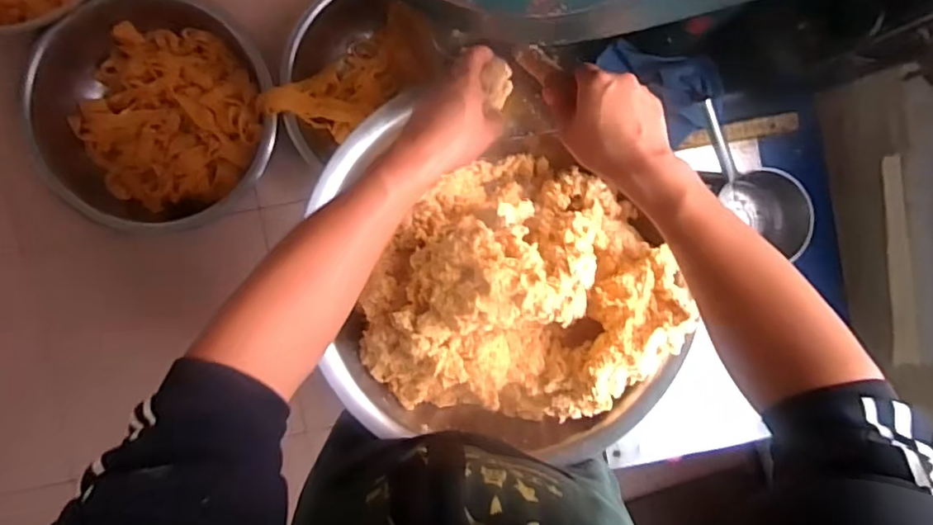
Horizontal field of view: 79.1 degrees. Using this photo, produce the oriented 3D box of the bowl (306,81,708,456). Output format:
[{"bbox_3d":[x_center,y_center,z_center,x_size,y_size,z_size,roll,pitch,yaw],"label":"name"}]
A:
[{"bbox_3d":[0.032,0.042,0.685,0.432,0.189,0.373,31,90,-5],"label":"bowl"}]

